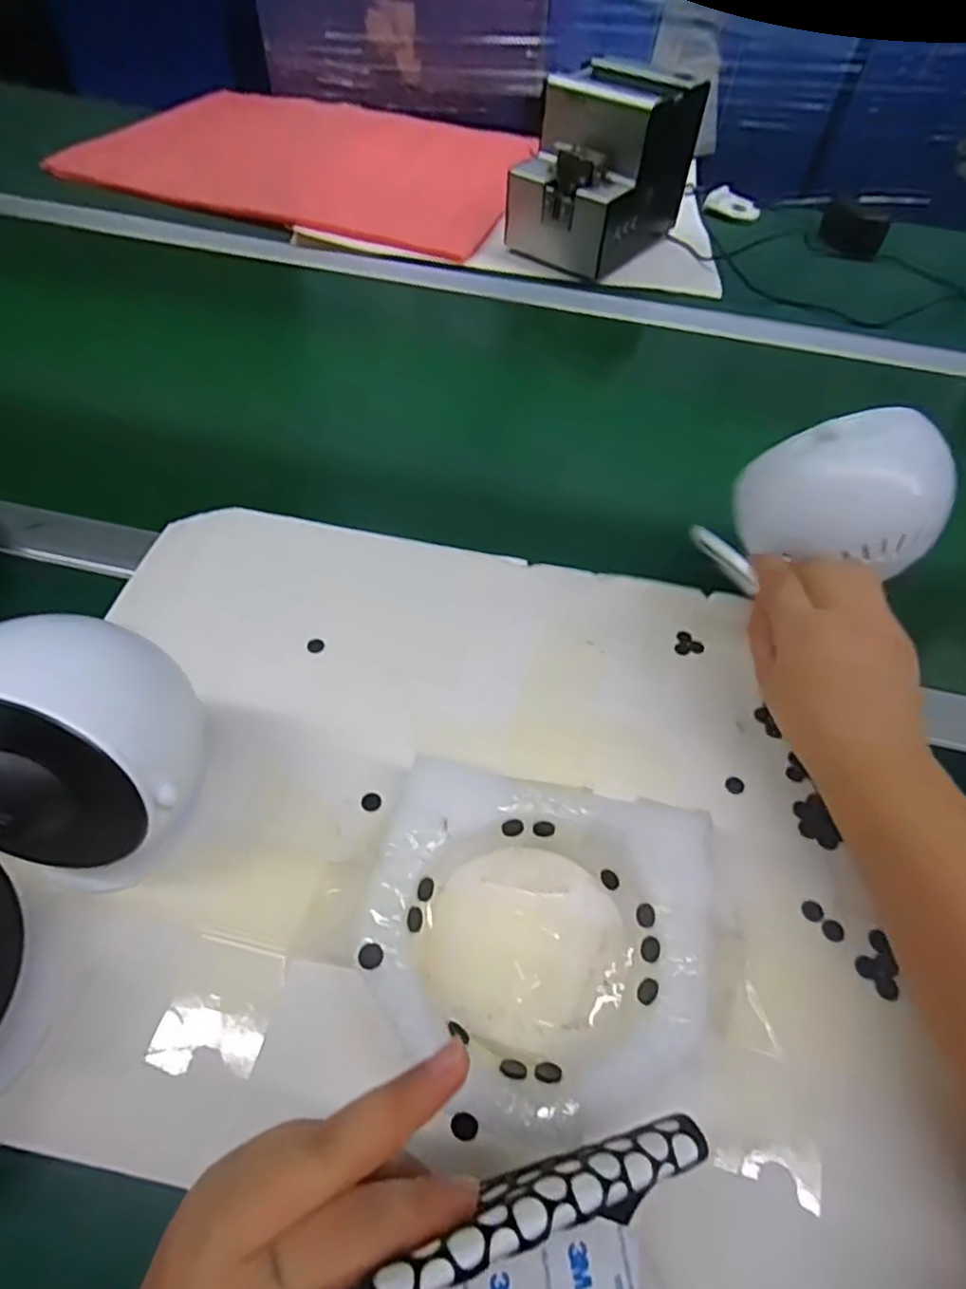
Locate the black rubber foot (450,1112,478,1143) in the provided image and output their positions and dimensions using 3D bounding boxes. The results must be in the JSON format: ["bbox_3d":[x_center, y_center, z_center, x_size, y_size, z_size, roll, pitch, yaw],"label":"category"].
[{"bbox_3d":[-0.007,0.175,0.230,0.010,0.004,0.008,16,54,9],"label":"black rubber foot"}]

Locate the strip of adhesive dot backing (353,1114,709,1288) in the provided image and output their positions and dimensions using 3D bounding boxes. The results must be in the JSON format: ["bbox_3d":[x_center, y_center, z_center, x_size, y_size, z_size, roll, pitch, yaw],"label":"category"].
[{"bbox_3d":[0.016,0.156,0.176,0.121,0.011,0.018,3,49,-32],"label":"strip of adhesive dot backing"}]

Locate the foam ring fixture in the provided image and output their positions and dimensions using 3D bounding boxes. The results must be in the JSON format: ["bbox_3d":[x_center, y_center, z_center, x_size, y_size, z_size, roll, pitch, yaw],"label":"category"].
[{"bbox_3d":[0.022,0.132,0.281,0.145,0.040,0.138,13,54,5],"label":"foam ring fixture"}]

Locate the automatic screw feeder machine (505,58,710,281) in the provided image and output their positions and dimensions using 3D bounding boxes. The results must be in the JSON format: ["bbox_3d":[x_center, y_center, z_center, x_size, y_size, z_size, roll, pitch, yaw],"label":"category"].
[{"bbox_3d":[0.132,-0.516,0.685,0.123,0.136,0.183,37,60,20],"label":"automatic screw feeder machine"}]

